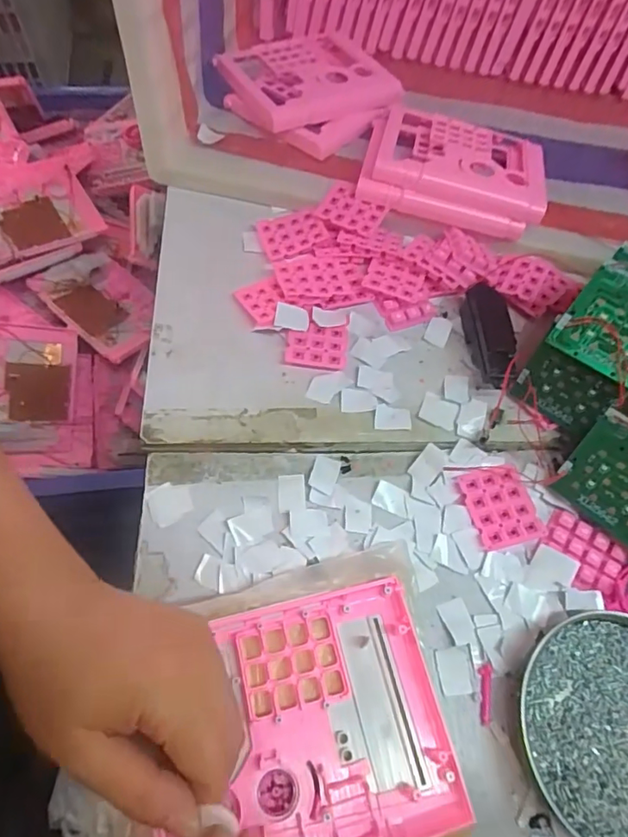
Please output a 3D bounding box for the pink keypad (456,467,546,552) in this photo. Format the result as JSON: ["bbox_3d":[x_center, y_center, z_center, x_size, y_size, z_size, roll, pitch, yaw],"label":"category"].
[{"bbox_3d":[0.141,0.067,0.398,0.048,0.004,0.059,-13,64,-12],"label":"pink keypad"}]

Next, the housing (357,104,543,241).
[{"bbox_3d":[0.140,-0.252,0.516,0.177,0.038,0.141,14,61,2],"label":"housing"}]

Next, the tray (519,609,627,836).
[{"bbox_3d":[0.197,0.196,0.330,0.125,0.016,0.135,2,62,-4],"label":"tray"}]

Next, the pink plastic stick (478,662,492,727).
[{"bbox_3d":[0.112,0.179,0.342,0.008,0.004,0.036,9,61,-1],"label":"pink plastic stick"}]

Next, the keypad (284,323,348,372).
[{"bbox_3d":[0.002,-0.060,0.438,0.050,0.008,0.041,7,61,-2],"label":"keypad"}]

